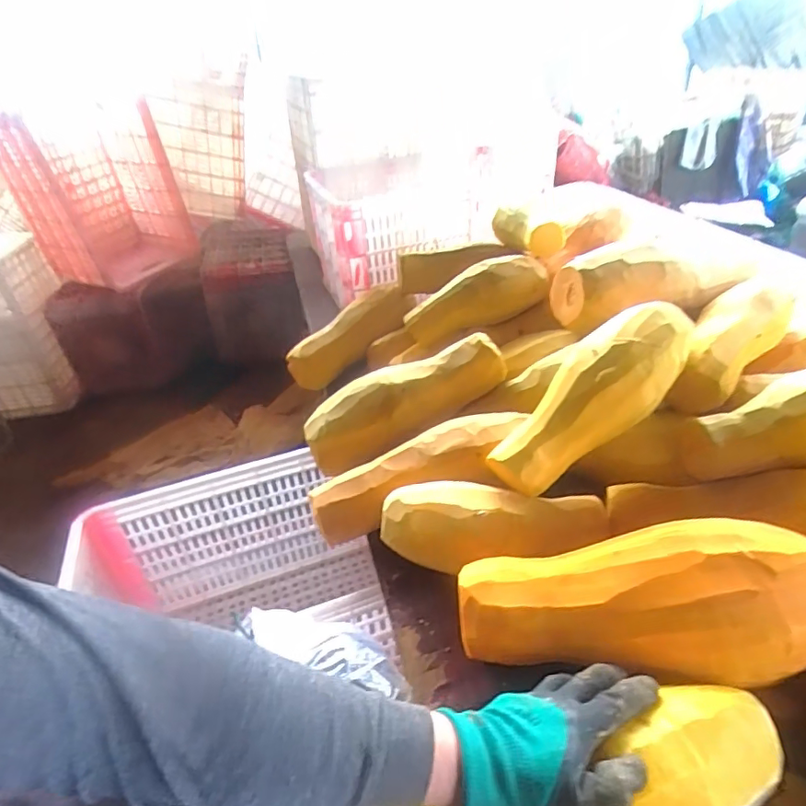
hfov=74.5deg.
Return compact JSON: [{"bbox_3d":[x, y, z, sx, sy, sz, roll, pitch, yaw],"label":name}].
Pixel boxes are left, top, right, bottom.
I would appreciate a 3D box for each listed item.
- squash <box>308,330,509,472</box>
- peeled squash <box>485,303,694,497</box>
[{"bbox_3d":[0.001,-0.005,0.798,0.314,0.085,0.088,-27,37,0],"label":"squash"},{"bbox_3d":[0.218,-0.010,0.617,0.277,0.074,0.097,-45,41,3],"label":"peeled squash"}]

